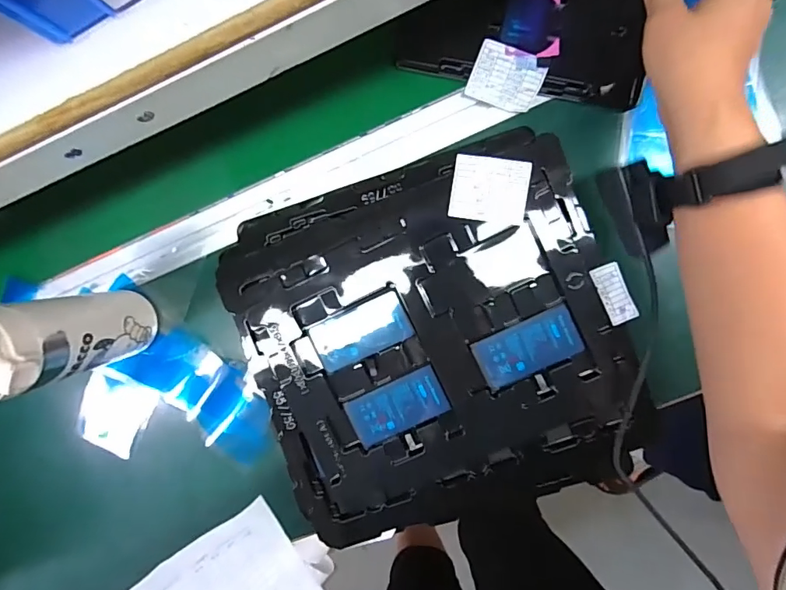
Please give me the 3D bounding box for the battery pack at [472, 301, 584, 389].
[{"bbox_3d":[0.115,0.045,0.400,0.084,0.011,0.043,-25,91,6],"label":"battery pack"}]

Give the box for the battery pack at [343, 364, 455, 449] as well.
[{"bbox_3d":[0.005,0.098,0.411,0.083,0.006,0.045,-25,91,6],"label":"battery pack"}]

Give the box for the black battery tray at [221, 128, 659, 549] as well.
[{"bbox_3d":[0.038,0.042,0.417,0.321,0.047,0.305,-16,92,6],"label":"black battery tray"}]

